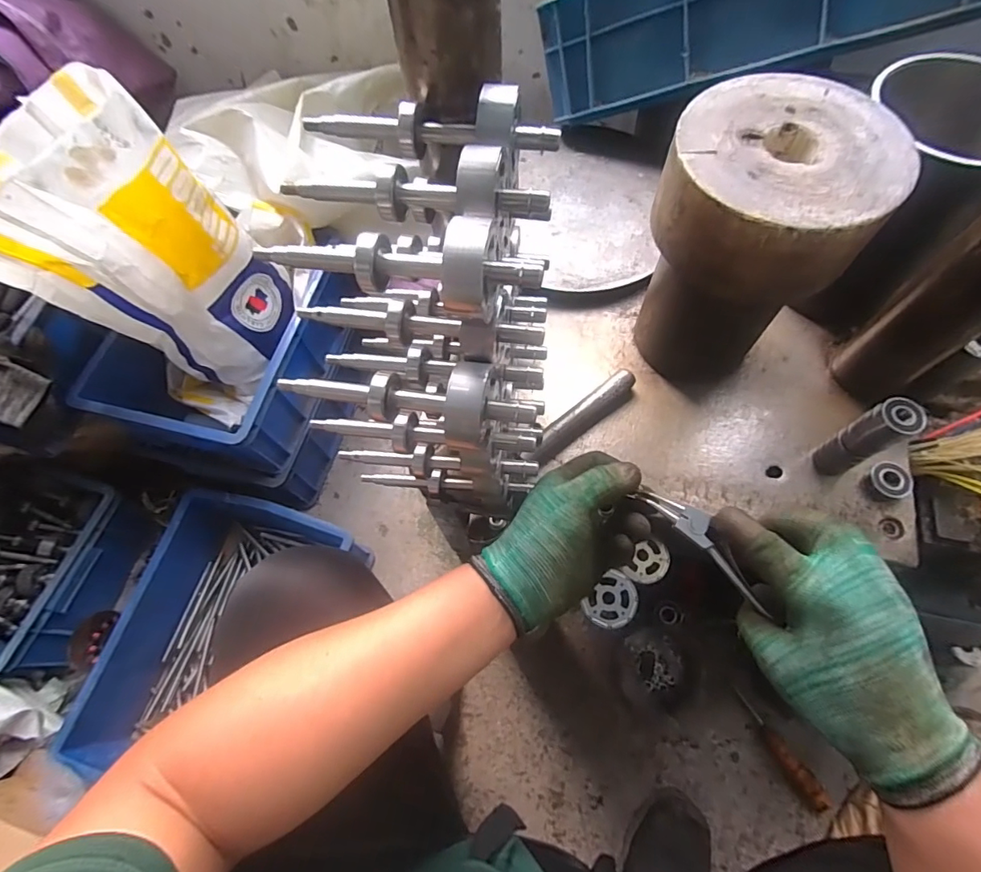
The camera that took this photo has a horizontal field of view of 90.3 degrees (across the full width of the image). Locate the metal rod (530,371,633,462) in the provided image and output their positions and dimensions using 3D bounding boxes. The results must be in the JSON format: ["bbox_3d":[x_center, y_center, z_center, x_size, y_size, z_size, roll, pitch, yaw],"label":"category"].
[{"bbox_3d":[0.089,-0.020,0.477,0.129,0.022,0.019,-38,70,-13],"label":"metal rod"}]

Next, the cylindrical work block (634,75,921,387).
[{"bbox_3d":[0.200,-0.141,0.416,0.132,0.222,0.136,-1,66,2],"label":"cylindrical work block"}]

